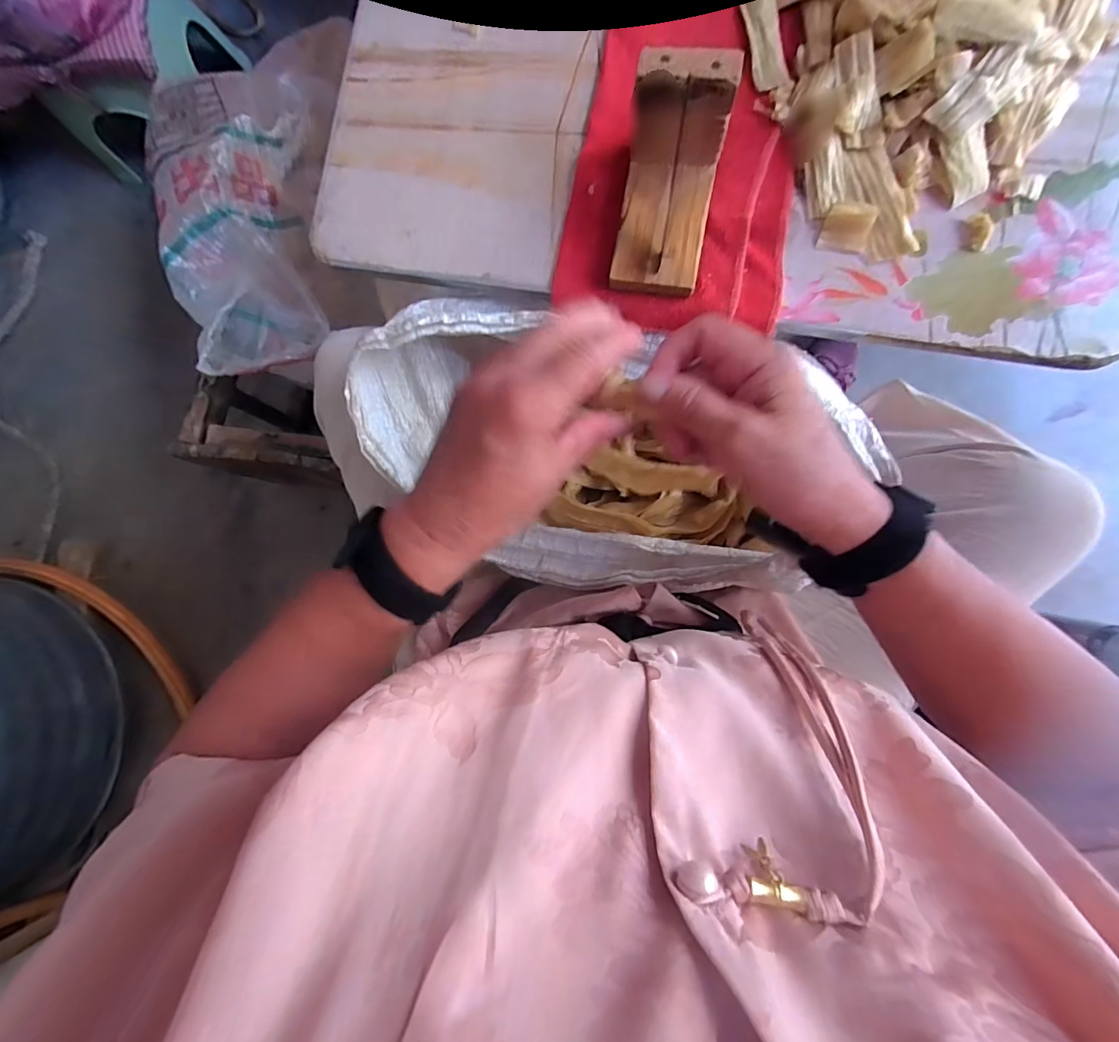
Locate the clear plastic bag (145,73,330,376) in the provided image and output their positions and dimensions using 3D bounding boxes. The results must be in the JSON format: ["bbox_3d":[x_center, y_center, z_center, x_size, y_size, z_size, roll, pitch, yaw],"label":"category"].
[{"bbox_3d":[-0.337,-0.308,0.513,0.145,0.102,0.342,-6,86,6],"label":"clear plastic bag"}]

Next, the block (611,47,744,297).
[{"bbox_3d":[0.071,-0.217,0.312,0.058,0.078,0.103,10,88,7],"label":"block"}]

